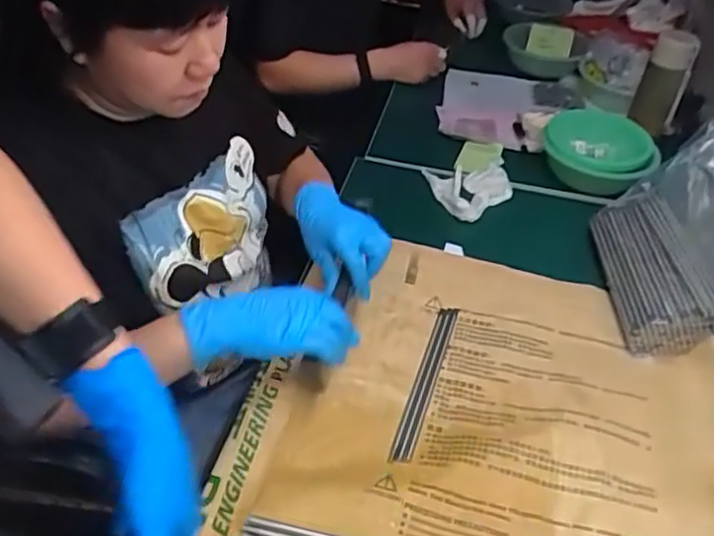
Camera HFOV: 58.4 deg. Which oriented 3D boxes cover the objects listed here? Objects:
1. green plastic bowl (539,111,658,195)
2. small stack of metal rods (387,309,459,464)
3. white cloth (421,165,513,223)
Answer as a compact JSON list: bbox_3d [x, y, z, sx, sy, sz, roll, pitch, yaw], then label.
[{"bbox_3d":[0.400,-0.197,1.065,0.180,0.086,0.155,17,43,13],"label":"green plastic bowl"},{"bbox_3d":[0.081,0.131,0.750,0.025,0.008,0.232,8,41,18],"label":"small stack of metal rods"},{"bbox_3d":[0.193,-0.130,1.029,0.129,0.026,0.133,-10,43,-15],"label":"white cloth"}]

